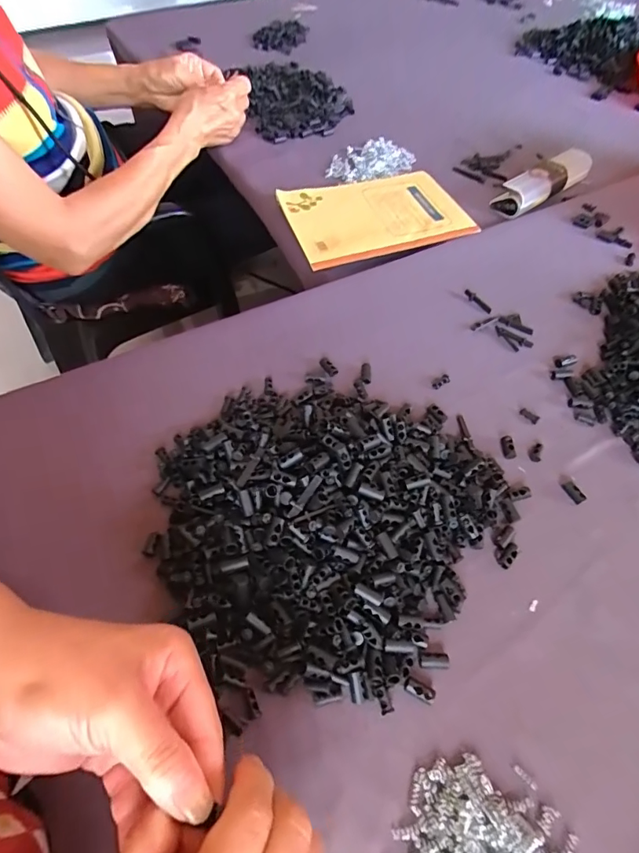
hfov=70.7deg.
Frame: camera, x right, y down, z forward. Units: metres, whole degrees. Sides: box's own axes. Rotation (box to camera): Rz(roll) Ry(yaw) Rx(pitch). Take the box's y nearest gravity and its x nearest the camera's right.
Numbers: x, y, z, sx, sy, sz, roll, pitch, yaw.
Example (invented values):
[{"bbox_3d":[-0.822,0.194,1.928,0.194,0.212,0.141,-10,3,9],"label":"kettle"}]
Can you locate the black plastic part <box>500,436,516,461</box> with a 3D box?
[{"bbox_3d":[0.158,0.017,0.375,0.011,0.006,0.021,5,58,0],"label":"black plastic part"}]

